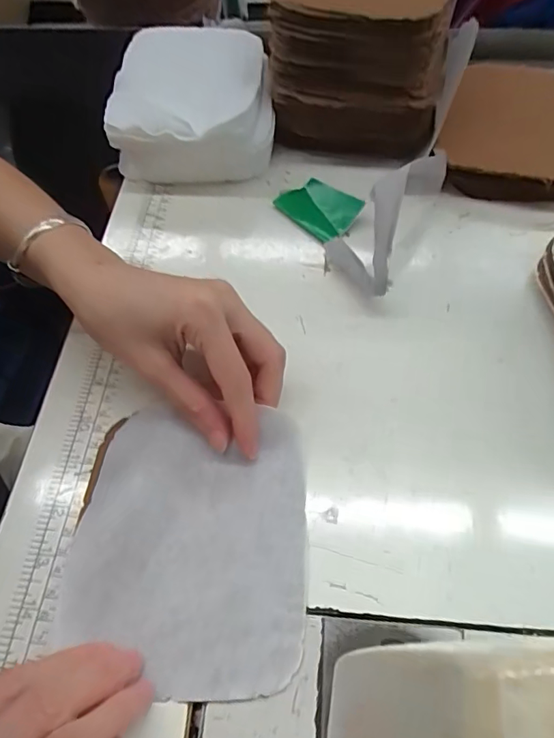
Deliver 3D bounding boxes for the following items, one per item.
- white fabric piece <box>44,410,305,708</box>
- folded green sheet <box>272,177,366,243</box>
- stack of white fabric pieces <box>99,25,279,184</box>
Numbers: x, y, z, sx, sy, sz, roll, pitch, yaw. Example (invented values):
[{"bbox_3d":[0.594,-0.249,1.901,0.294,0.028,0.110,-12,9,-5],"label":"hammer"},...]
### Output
[{"bbox_3d":[-0.045,0.086,0.261,0.116,0.004,0.136,1,57,2],"label":"white fabric piece"},{"bbox_3d":[0.030,-0.123,0.383,0.059,0.011,0.037,37,66,23],"label":"folded green sheet"},{"bbox_3d":[-0.067,-0.218,0.420,0.123,0.060,0.146,-2,57,1],"label":"stack of white fabric pieces"}]

